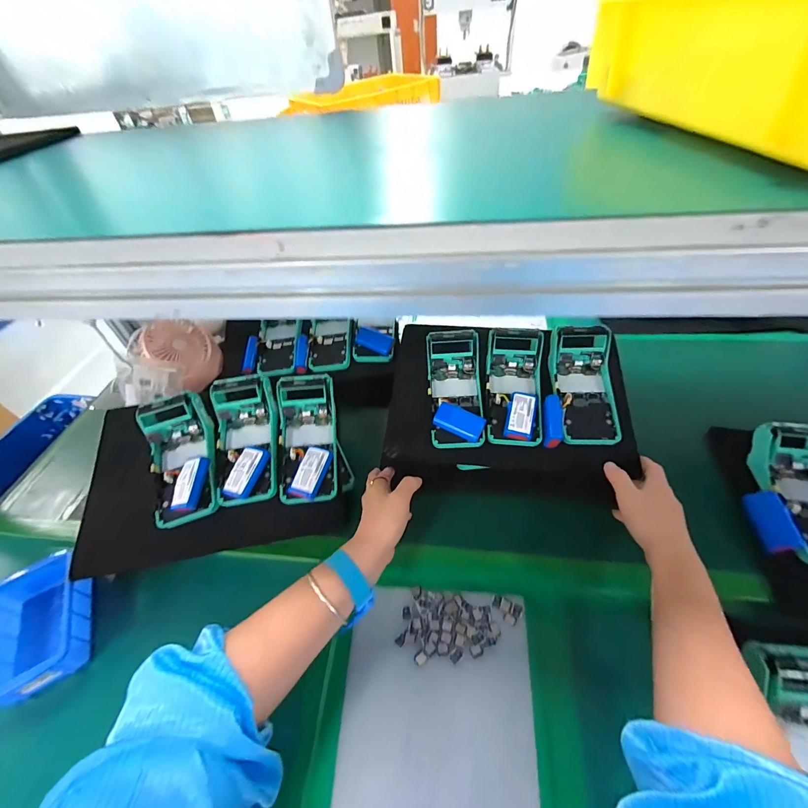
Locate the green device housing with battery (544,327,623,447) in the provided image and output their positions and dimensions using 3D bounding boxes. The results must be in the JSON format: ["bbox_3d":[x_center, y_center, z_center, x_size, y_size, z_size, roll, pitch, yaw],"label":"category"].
[{"bbox_3d":[0.252,-0.022,0.520,0.094,0.056,0.178,8,71,14],"label":"green device housing with battery"}]

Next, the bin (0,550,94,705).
[{"bbox_3d":[-0.441,0.266,0.445,0.098,0.057,0.148,-27,50,-18],"label":"bin"}]

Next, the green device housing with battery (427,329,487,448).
[{"bbox_3d":[0.075,-0.021,0.538,0.074,0.049,0.168,-3,70,4],"label":"green device housing with battery"}]

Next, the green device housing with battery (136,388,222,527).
[{"bbox_3d":[-0.298,0.074,0.495,0.079,0.058,0.166,-19,68,-11],"label":"green device housing with battery"}]

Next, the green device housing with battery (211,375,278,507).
[{"bbox_3d":[-0.216,0.050,0.508,0.083,0.057,0.172,-12,70,-4],"label":"green device housing with battery"}]

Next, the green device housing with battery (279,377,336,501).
[{"bbox_3d":[-0.133,0.049,0.508,0.079,0.060,0.170,-8,69,0],"label":"green device housing with battery"}]

